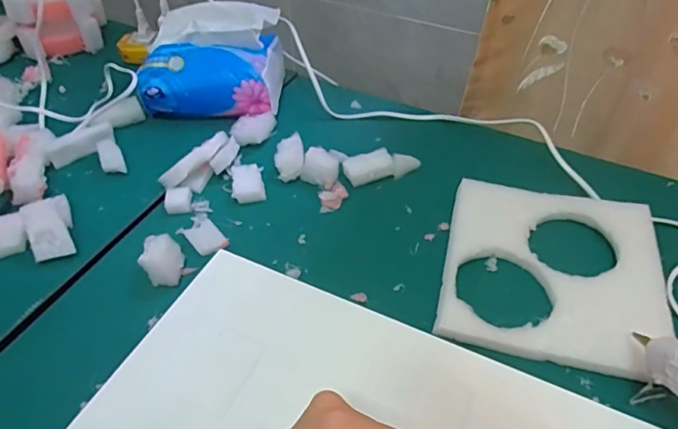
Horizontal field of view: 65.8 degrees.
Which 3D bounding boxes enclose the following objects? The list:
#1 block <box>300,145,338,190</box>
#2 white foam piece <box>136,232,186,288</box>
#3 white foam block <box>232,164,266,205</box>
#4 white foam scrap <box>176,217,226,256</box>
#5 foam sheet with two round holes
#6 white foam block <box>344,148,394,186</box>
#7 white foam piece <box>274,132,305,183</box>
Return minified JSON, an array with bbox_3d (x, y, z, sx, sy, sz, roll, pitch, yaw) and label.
[{"bbox_3d":[-0.019,-0.049,0.547,0.036,0.028,0.031,19,48,19],"label":"block"},{"bbox_3d":[-0.155,0.039,0.457,0.029,0.031,0.034,-2,45,-1],"label":"white foam piece"},{"bbox_3d":[-0.095,-0.033,0.543,0.031,0.013,0.047,-11,46,-10],"label":"white foam block"},{"bbox_3d":[-0.130,0.018,0.497,0.047,0.005,0.032,33,54,29],"label":"white foam scrap"},{"bbox_3d":[0.185,0.046,0.458,0.175,0.015,0.180,11,46,11],"label":"foam sheet with two round holes"},{"bbox_3d":[0.031,-0.048,0.552,0.053,0.019,0.027,-15,47,-14],"label":"white foam block"},{"bbox_3d":[-0.053,-0.061,0.564,0.030,0.019,0.051,-5,45,-4],"label":"white foam piece"}]

